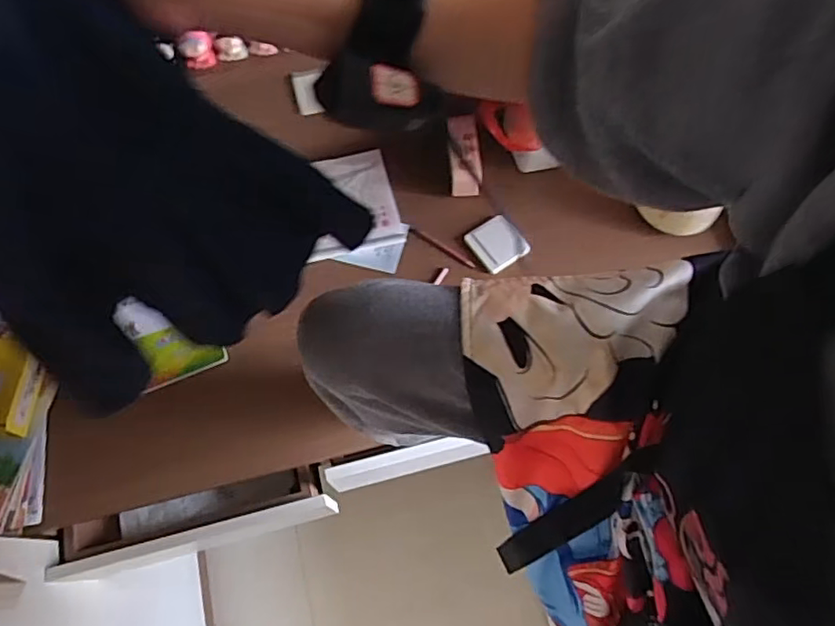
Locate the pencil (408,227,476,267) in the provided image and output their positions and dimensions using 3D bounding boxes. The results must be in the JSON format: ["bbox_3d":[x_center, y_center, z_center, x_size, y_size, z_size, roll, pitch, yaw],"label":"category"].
[{"bbox_3d":[0.043,-0.116,1.074,0.130,0.009,0.013,31,70,11],"label":"pencil"}]

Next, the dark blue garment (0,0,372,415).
[{"bbox_3d":[-0.188,-0.086,0.311,0.203,0.295,0.042,-34,46,3],"label":"dark blue garment"}]

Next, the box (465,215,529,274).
[{"bbox_3d":[0.141,-0.122,1.076,0.081,0.020,0.089,-34,72,-14],"label":"box"}]

